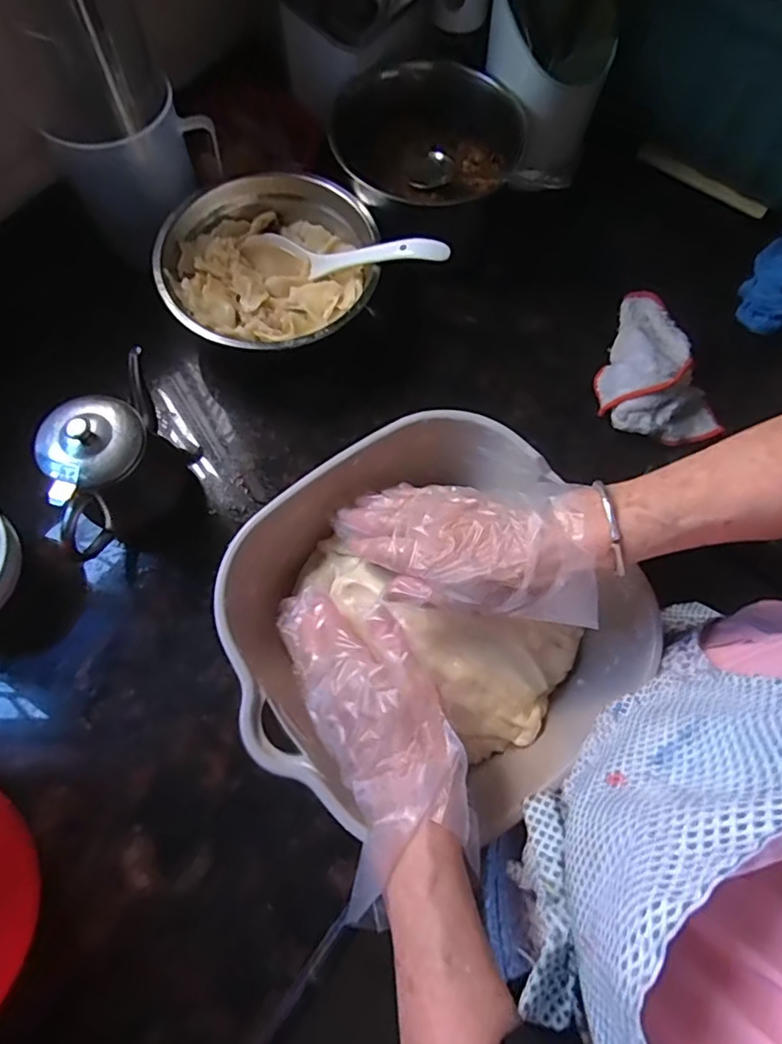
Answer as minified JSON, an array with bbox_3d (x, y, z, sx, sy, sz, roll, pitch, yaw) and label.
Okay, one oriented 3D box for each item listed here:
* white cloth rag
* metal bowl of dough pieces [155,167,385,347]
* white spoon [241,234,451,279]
[{"bbox_3d":[0.254,-0.139,0.529,0.109,0.054,0.140,21,72,5],"label":"white cloth rag"},{"bbox_3d":[-0.110,-0.228,0.520,0.186,0.048,0.189,6,71,0],"label":"metal bowl of dough pieces"},{"bbox_3d":[-0.046,-0.238,0.510,0.201,0.030,0.038,13,69,29],"label":"white spoon"}]

